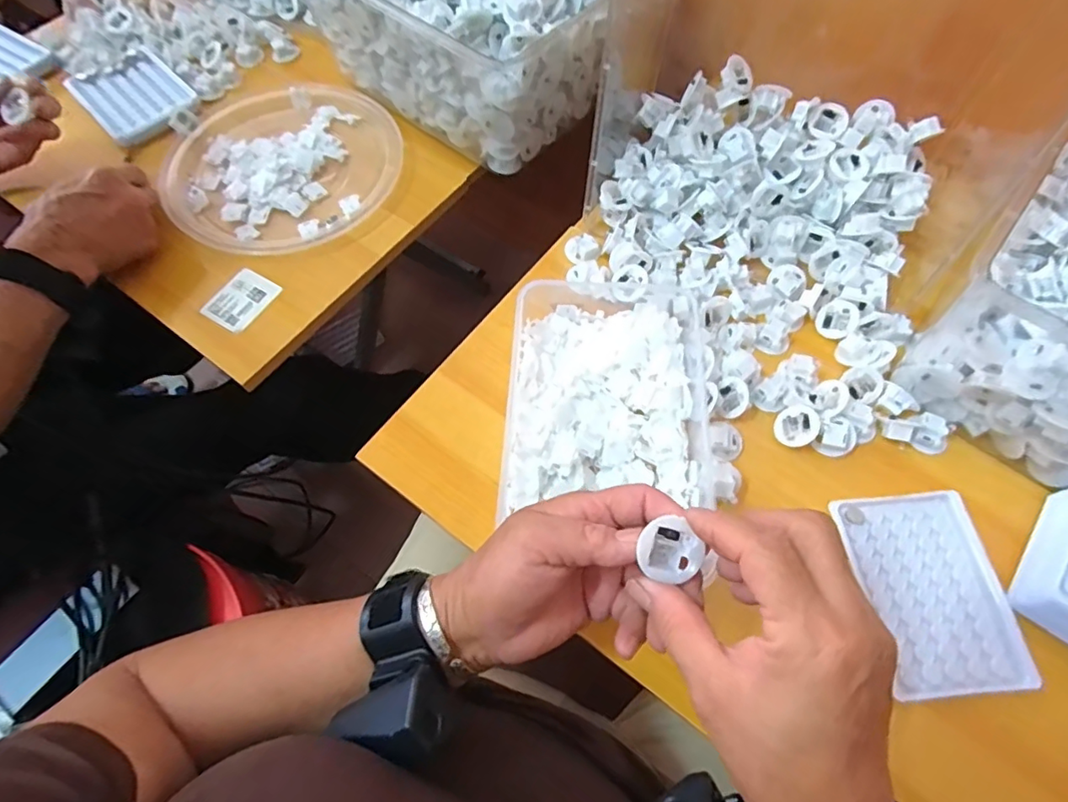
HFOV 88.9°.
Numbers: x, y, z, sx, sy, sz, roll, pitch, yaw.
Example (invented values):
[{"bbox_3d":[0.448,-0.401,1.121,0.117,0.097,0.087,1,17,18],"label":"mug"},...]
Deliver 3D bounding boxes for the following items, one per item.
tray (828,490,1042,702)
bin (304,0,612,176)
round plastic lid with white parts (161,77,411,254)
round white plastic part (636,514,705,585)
[{"bbox_3d":[0.274,0.129,0.376,0.092,0.007,0.129,-5,64,-1],"label":"tray"},{"bbox_3d":[-0.046,-0.400,0.546,0.279,0.153,0.250,40,71,18],"label":"bin"},{"bbox_3d":[-0.259,-0.265,0.577,0.231,0.027,0.270,-8,64,-3],"label":"round plastic lid with white parts"},{"bbox_3d":[0.065,0.073,0.264,0.028,0.013,0.028,-1,96,-10],"label":"round white plastic part"}]

